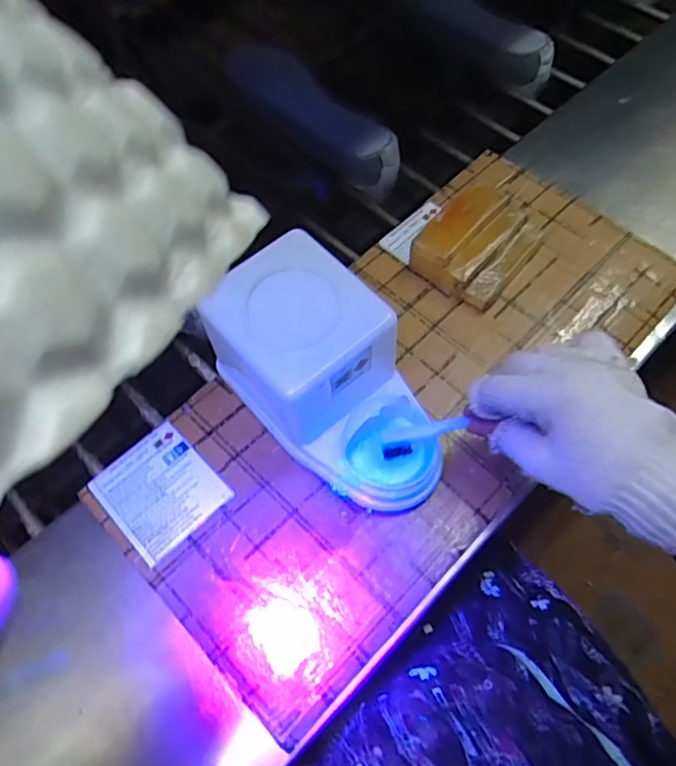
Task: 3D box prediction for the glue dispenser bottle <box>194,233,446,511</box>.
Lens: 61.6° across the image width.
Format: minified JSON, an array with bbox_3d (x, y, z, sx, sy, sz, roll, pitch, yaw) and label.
[{"bbox_3d":[-0.004,0.001,0.401,0.101,0.106,0.184,-41,67,-18],"label":"glue dispenser bottle"}]

